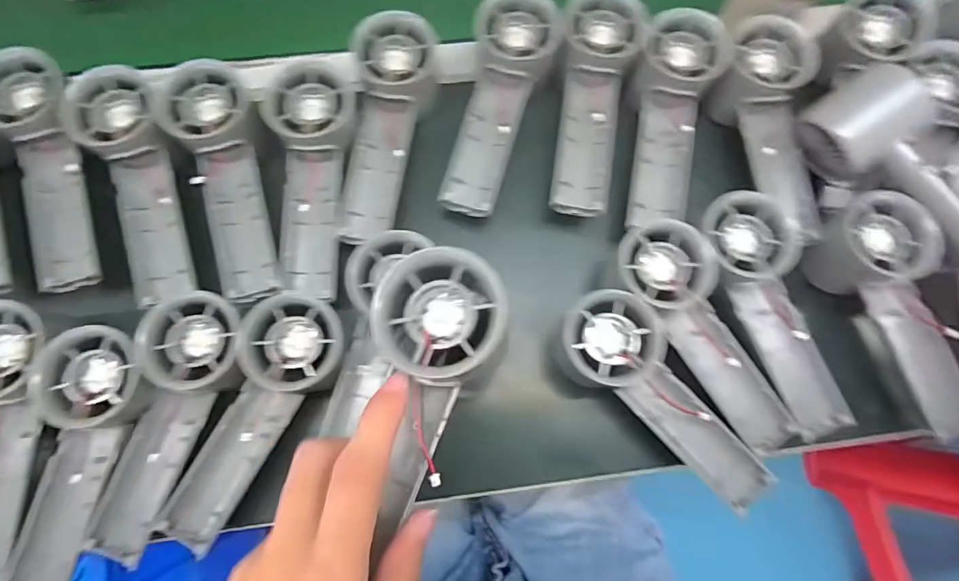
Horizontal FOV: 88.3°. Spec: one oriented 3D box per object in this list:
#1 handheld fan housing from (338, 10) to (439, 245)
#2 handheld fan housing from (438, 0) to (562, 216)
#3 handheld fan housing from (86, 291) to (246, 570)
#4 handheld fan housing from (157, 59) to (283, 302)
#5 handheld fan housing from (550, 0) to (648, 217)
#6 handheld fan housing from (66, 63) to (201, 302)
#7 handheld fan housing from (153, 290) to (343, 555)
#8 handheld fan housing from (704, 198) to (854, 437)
[{"bbox_3d":[-0.064,-0.110,0.333,0.051,0.035,0.152,8,77,0],"label":"handheld fan housing"},{"bbox_3d":[0.013,-0.130,0.348,0.055,0.027,0.158,16,89,2],"label":"handheld fan housing"},{"bbox_3d":[-0.179,0.079,0.288,0.056,0.029,0.154,12,77,1],"label":"handheld fan housing"},{"bbox_3d":[-0.162,-0.075,0.324,0.055,0.026,0.156,-21,79,-6],"label":"handheld fan housing"},{"bbox_3d":[0.082,-0.131,0.341,0.053,0.035,0.151,5,77,-1],"label":"handheld fan housing"},{"bbox_3d":[-0.229,-0.070,0.335,0.056,0.033,0.159,-17,91,-5],"label":"handheld fan housing"},{"bbox_3d":[-0.136,0.078,0.291,0.054,0.027,0.157,27,78,4],"label":"handheld fan housing"},{"bbox_3d":[0.189,0.014,0.322,0.059,0.034,0.158,-21,92,-6],"label":"handheld fan housing"}]

